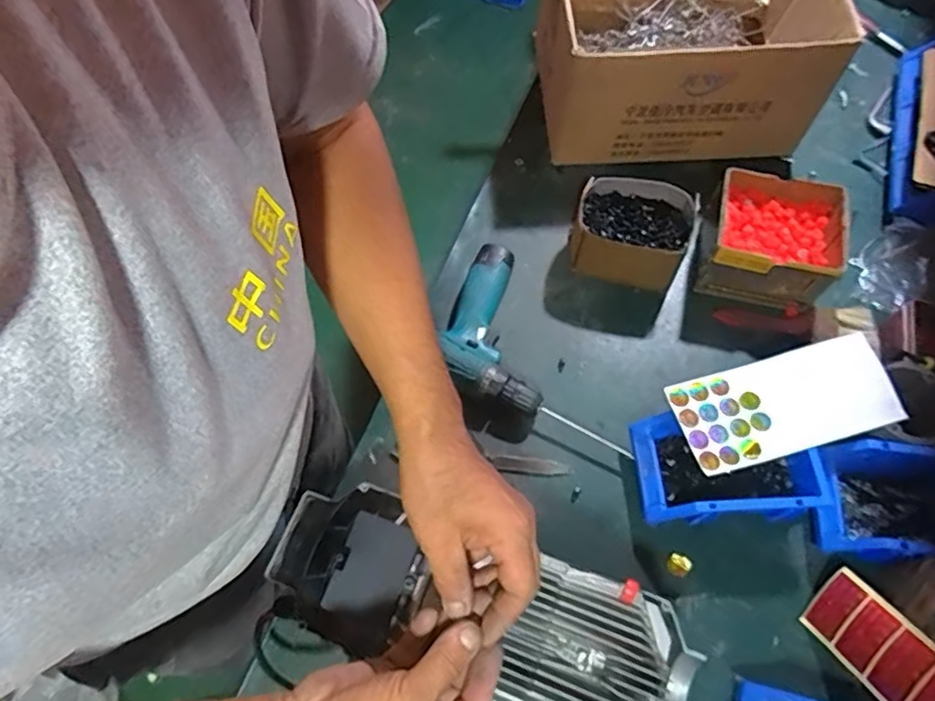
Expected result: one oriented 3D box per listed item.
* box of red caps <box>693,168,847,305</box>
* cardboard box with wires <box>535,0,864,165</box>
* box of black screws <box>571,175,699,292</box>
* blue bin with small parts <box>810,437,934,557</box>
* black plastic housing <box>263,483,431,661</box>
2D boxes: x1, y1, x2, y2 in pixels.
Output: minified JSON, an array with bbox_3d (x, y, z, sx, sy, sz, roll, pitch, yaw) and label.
[{"bbox_3d":[0.393,-0.145,0.783,0.150,0.094,0.143,11,65,7],"label":"box of red caps"},{"bbox_3d":[0.312,-0.499,0.903,0.387,0.195,0.403,-4,64,0],"label":"cardboard box with wires"},{"bbox_3d":[0.219,-0.161,0.807,0.149,0.097,0.121,22,67,12],"label":"box of black screws"},{"bbox_3d":[0.471,0.166,0.647,0.203,0.077,0.119,1,64,3],"label":"blue bin with small parts"},{"bbox_3d":[-0.104,0.181,0.522,0.142,0.067,0.129,23,66,11],"label":"black plastic housing"}]

